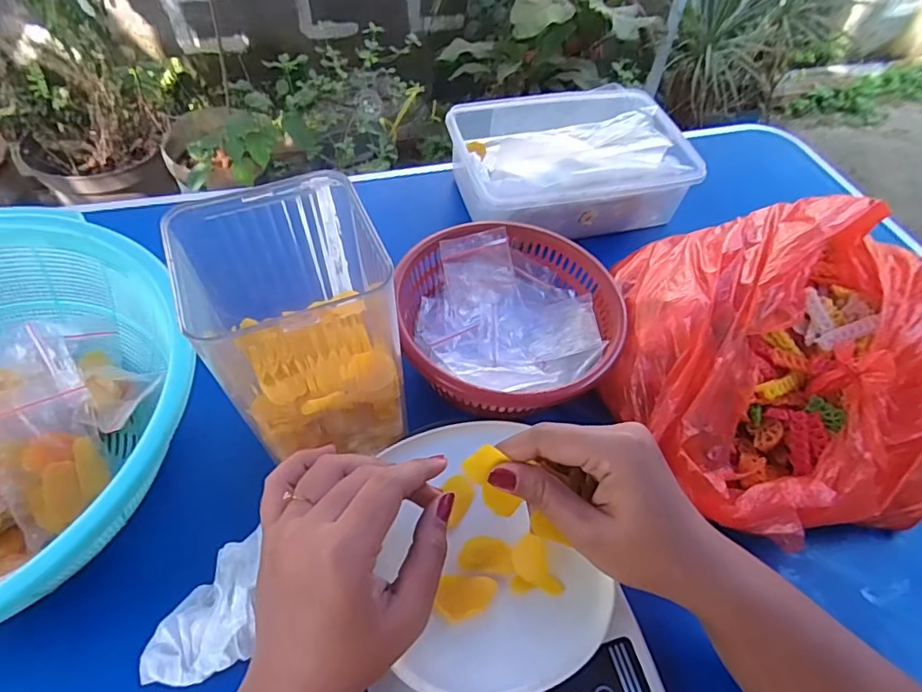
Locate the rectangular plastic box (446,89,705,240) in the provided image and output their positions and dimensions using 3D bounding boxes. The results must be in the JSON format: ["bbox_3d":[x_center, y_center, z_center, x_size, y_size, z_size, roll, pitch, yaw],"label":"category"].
[{"bbox_3d":[0.108,-0.190,0.563,0.235,0.076,0.155,-6,52,-9],"label":"rectangular plastic box"}]

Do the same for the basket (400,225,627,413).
[{"bbox_3d":[0.036,-0.025,0.429,0.169,0.052,0.154,2,51,-3],"label":"basket"}]

